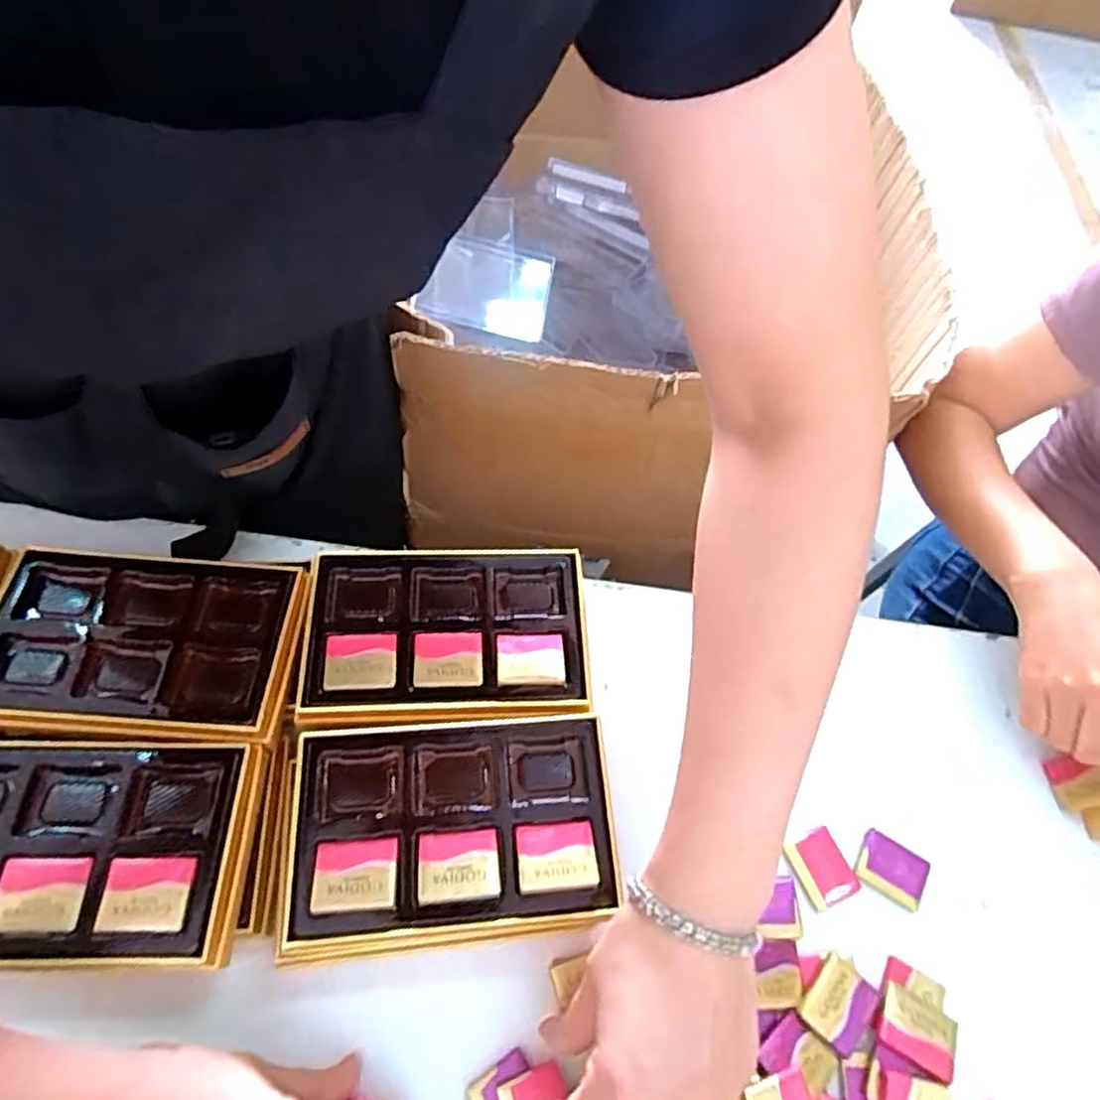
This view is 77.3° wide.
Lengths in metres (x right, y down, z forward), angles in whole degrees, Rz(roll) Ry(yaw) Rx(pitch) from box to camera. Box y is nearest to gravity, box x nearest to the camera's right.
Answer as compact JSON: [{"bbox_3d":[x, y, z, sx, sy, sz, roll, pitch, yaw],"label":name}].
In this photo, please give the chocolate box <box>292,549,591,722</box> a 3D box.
[{"bbox_3d":[-0.063,0.050,0.412,0.164,0.023,0.104,0,60,-6],"label":"chocolate box"}]

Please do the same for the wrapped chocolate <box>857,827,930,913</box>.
[{"bbox_3d":[0.206,0.192,0.414,0.037,0.009,0.033,31,62,12],"label":"wrapped chocolate"}]

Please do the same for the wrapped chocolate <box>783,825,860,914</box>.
[{"bbox_3d":[0.161,0.190,0.409,0.031,0.005,0.038,-17,63,-15],"label":"wrapped chocolate"}]

